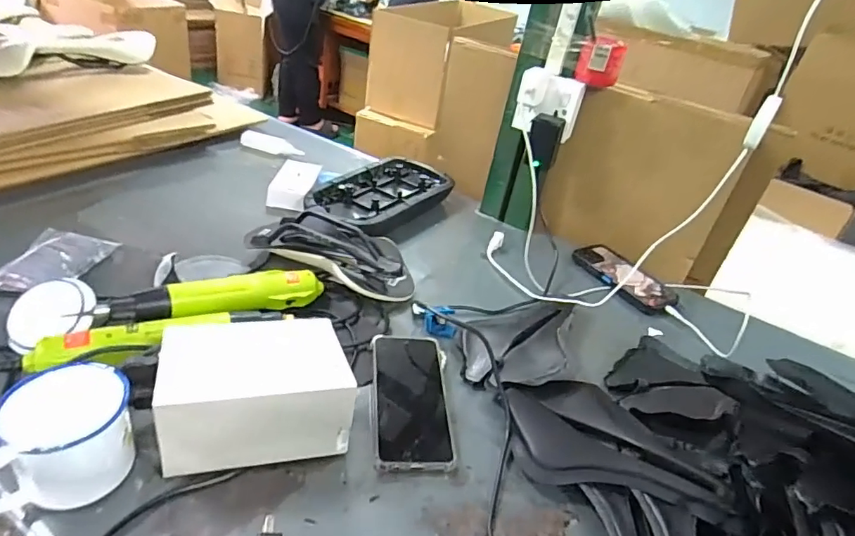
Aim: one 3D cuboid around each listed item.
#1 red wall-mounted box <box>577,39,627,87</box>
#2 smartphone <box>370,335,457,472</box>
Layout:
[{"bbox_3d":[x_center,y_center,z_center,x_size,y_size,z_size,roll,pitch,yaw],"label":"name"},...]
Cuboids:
[{"bbox_3d":[0.254,-0.303,0.775,0.064,0.061,0.048,19,34,11],"label":"red wall-mounted box"},{"bbox_3d":[-0.017,0.135,0.560,0.081,0.012,0.169,7,36,-10],"label":"smartphone"}]

